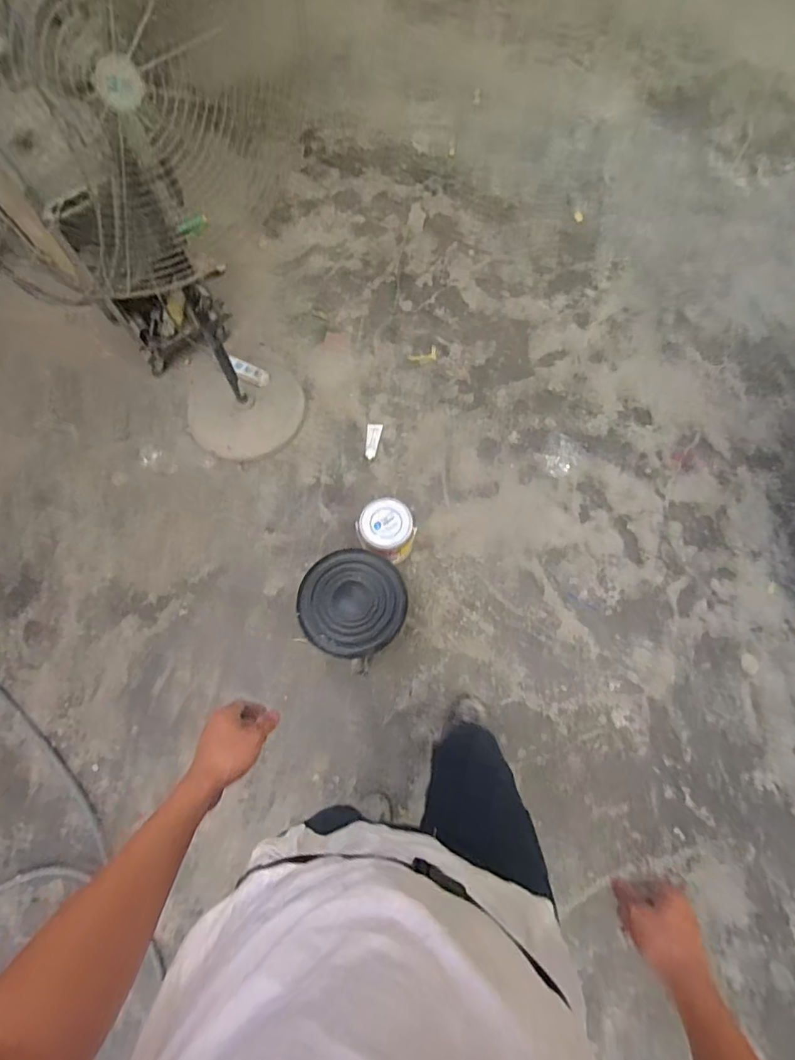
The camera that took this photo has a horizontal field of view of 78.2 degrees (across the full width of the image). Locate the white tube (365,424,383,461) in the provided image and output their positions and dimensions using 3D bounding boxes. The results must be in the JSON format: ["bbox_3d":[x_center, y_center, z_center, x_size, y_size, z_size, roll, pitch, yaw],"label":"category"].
[{"bbox_3d":[-0.084,-0.314,1.722,0.051,0.012,0.139,5,71,4],"label":"white tube"}]

